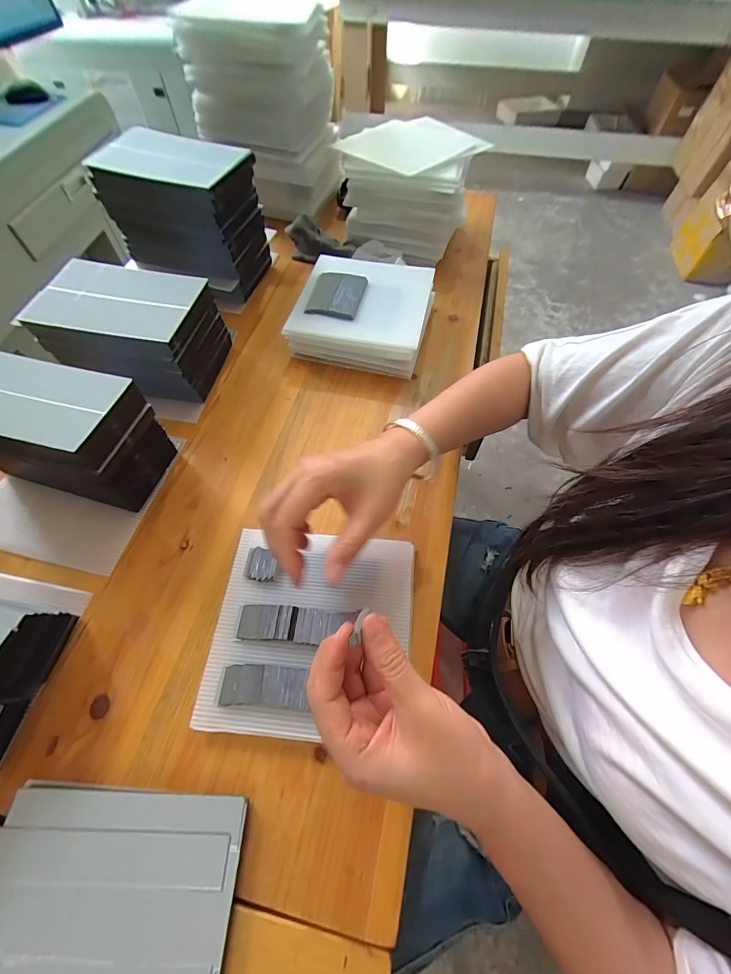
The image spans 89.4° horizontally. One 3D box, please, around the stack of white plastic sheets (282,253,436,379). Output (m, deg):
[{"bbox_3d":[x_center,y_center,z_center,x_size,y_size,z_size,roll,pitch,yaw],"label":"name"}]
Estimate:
[{"bbox_3d":[0.000,-0.227,0.484,0.163,0.057,0.160,13,61,6],"label":"stack of white plastic sheets"}]

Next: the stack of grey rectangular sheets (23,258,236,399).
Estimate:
[{"bbox_3d":[-0.256,-0.174,0.424,0.152,0.099,0.102,8,60,3],"label":"stack of grey rectangular sheets"}]

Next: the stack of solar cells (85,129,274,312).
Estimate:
[{"bbox_3d":[-0.227,-0.354,0.498,0.158,0.153,0.125,16,61,8],"label":"stack of solar cells"}]

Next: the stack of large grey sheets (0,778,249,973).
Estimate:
[{"bbox_3d":[-0.163,0.281,0.217,0.156,0.016,0.159,2,60,0],"label":"stack of large grey sheets"}]

